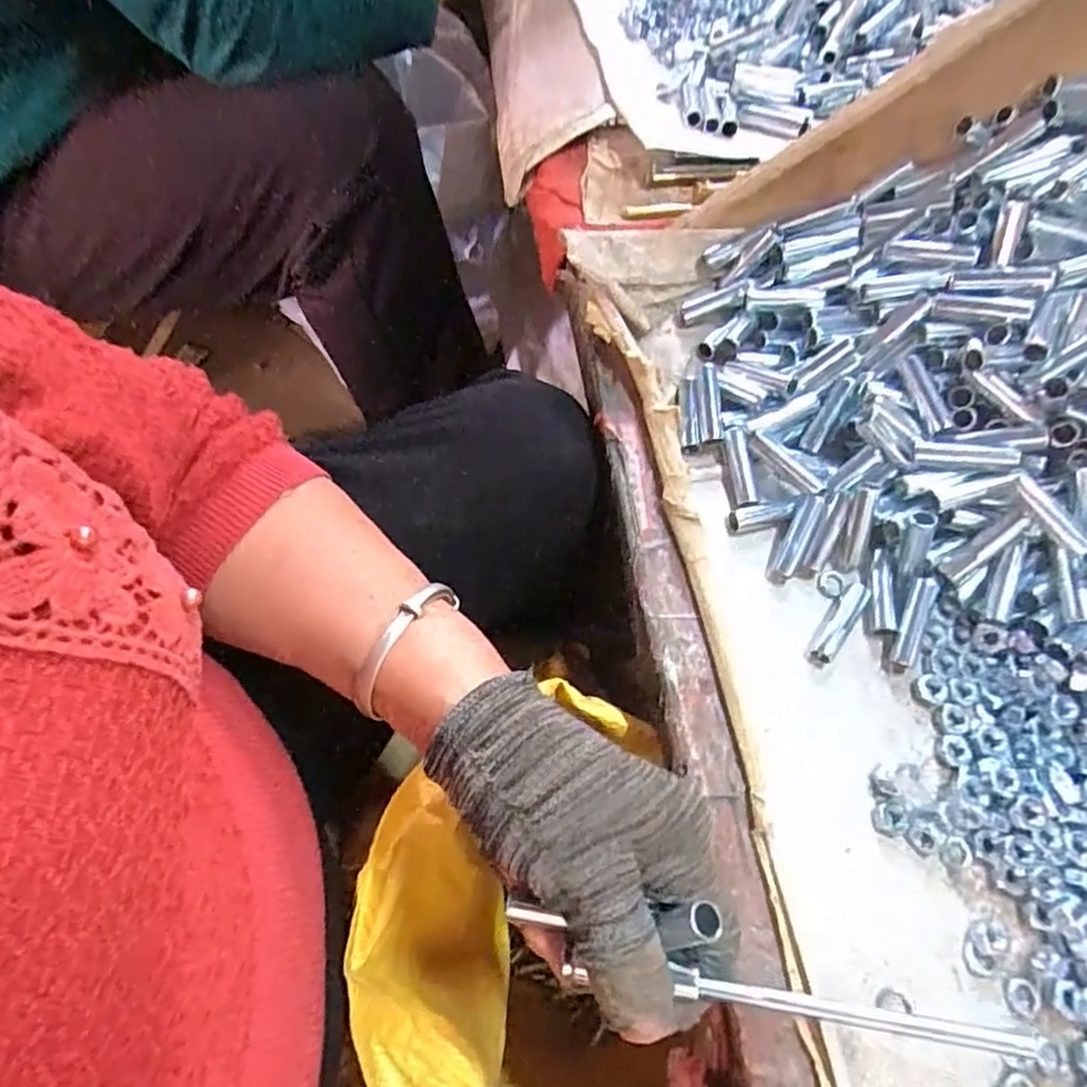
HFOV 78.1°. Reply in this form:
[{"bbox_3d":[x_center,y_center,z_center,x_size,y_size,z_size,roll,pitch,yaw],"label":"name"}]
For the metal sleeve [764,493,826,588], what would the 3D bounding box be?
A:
[{"bbox_3d":[0.127,-0.002,0.340,0.013,0.008,0.049,25,90,7],"label":"metal sleeve"}]

